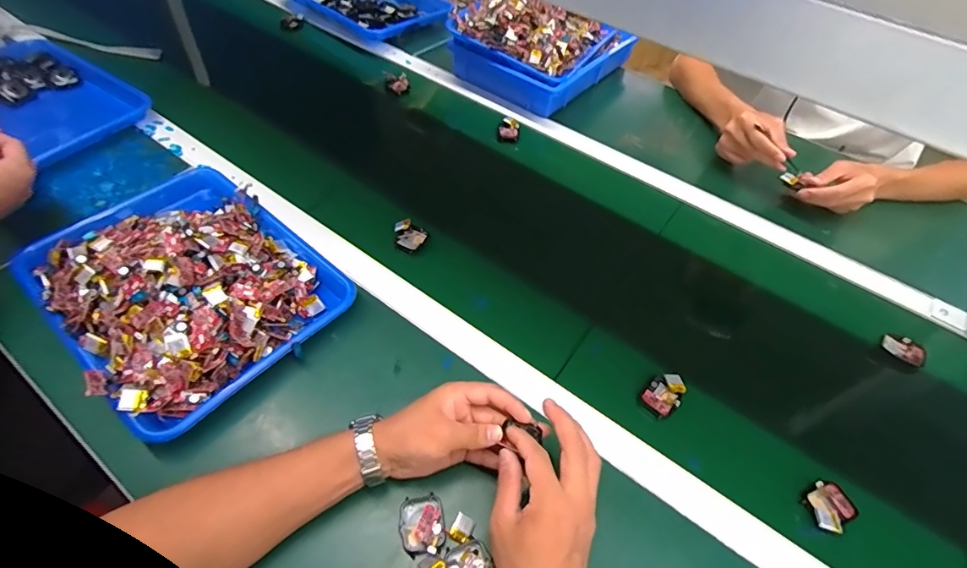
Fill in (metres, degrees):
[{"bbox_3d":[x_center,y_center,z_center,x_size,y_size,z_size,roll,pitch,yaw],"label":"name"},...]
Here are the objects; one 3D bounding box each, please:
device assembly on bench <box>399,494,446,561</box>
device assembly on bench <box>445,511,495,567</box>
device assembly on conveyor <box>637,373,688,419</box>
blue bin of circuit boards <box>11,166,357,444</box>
[{"bbox_3d":[-0.055,0.216,0.424,0.037,0.016,0.048,-6,53,-10],"label":"device assembly on bench"},{"bbox_3d":[-0.015,0.239,0.411,0.037,0.009,0.069,-11,54,-14],"label":"device assembly on bench"},{"bbox_3d":[0.201,0.121,0.522,0.052,0.015,0.036,-32,61,-26],"label":"device assembly on conveyor"},{"bbox_3d":[-0.346,-0.015,0.541,0.336,0.069,0.253,35,57,21],"label":"blue bin of circuit boards"}]

